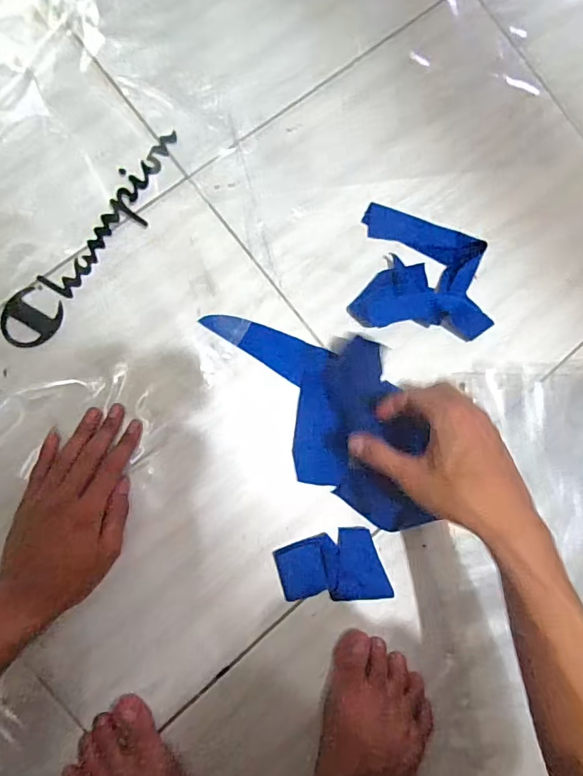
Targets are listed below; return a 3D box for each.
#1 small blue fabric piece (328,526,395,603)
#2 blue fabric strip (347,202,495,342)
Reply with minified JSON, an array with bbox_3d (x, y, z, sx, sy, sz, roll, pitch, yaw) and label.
[{"bbox_3d":[0.069,0.175,0.484,0.058,0.004,0.069,-2,86,-8],"label":"small blue fabric piece"},{"bbox_3d":[0.141,-0.117,0.505,0.143,0.018,0.120,11,84,-7],"label":"blue fabric strip"}]

